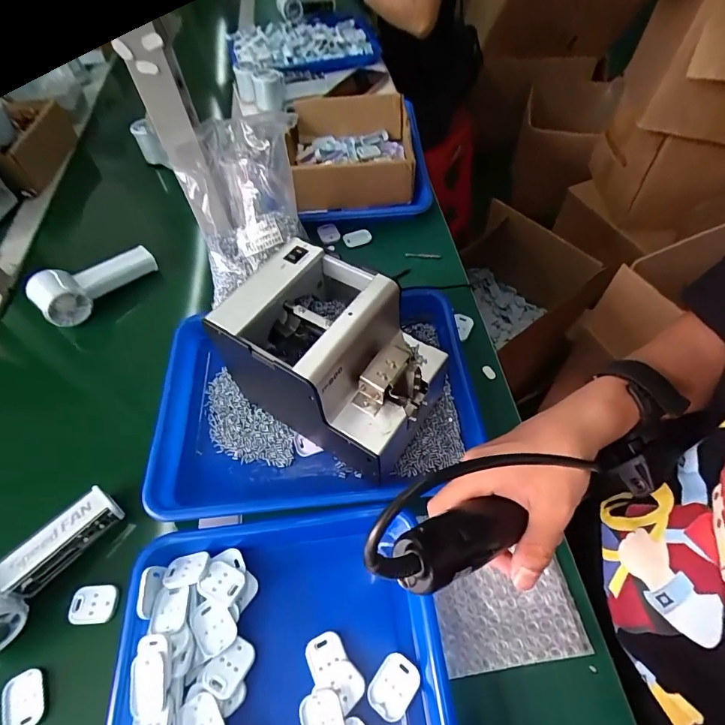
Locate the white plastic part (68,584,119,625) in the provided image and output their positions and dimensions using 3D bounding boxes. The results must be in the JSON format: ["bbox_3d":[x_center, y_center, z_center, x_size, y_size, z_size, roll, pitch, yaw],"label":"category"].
[{"bbox_3d":[-0.238,0.214,0.378,0.040,0.004,0.030,-5,56,1],"label":"white plastic part"}]

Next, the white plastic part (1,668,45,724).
[{"bbox_3d":[-0.272,0.271,0.341,0.027,0.008,0.039,-24,57,-11],"label":"white plastic part"}]

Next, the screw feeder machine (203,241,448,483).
[{"bbox_3d":[-0.024,-0.001,0.410,0.168,0.149,0.122,28,62,21],"label":"screw feeder machine"}]

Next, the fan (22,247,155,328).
[{"bbox_3d":[-0.349,-0.106,0.557,0.149,0.056,0.046,-31,59,-16],"label":"fan"}]

